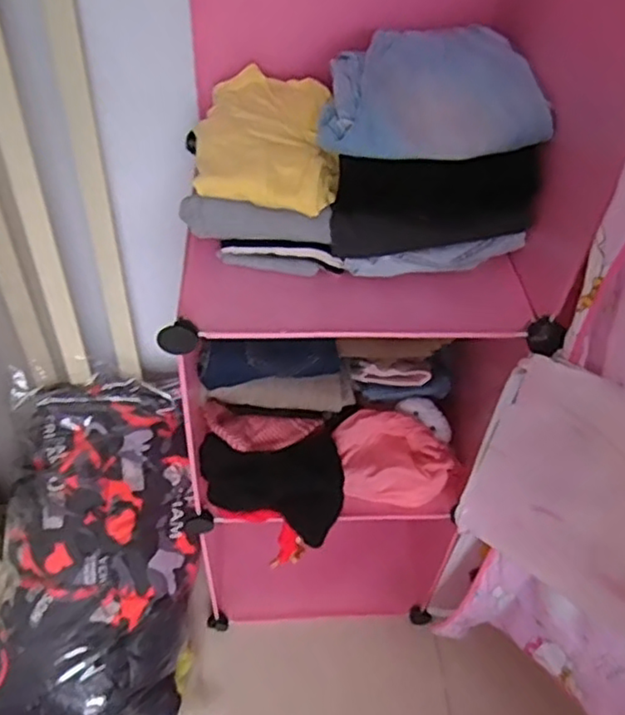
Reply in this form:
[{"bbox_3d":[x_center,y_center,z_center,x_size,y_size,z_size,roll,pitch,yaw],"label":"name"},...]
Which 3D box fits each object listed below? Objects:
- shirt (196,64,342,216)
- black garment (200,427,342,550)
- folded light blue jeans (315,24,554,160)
[{"bbox_3d":[-0.050,-0.237,0.705,0.142,0.052,0.193,-1,48,-5],"label":"shirt"},{"bbox_3d":[-0.051,0.161,0.885,0.188,0.092,0.108,14,48,8],"label":"black garment"},{"bbox_3d":[0.113,-0.276,0.667,0.212,0.051,0.195,0,47,-5],"label":"folded light blue jeans"}]

